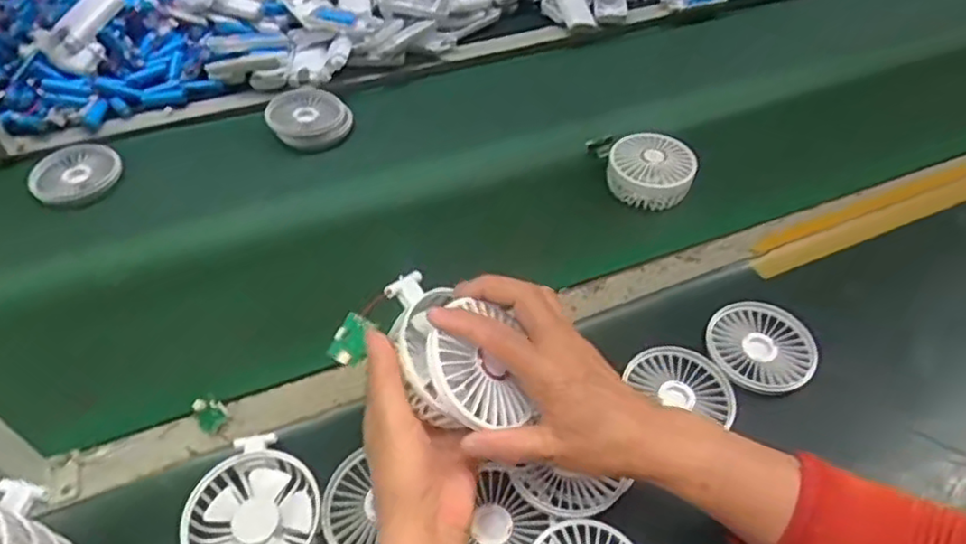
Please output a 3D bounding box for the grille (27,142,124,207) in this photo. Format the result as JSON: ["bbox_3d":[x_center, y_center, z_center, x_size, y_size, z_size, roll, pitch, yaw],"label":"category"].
[{"bbox_3d":[-0.433,-0.103,0.703,0.087,0.025,0.074,-36,57,-29],"label":"grille"}]

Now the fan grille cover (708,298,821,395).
[{"bbox_3d":[0.244,0.066,0.583,0.089,0.015,0.091,-2,47,-2],"label":"fan grille cover"}]

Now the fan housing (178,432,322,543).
[{"bbox_3d":[-0.159,0.171,0.461,0.085,0.033,0.091,0,47,0],"label":"fan housing"}]

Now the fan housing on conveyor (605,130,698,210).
[{"bbox_3d":[0.182,-0.112,0.722,0.090,0.050,0.081,9,48,8],"label":"fan housing on conveyor"}]

